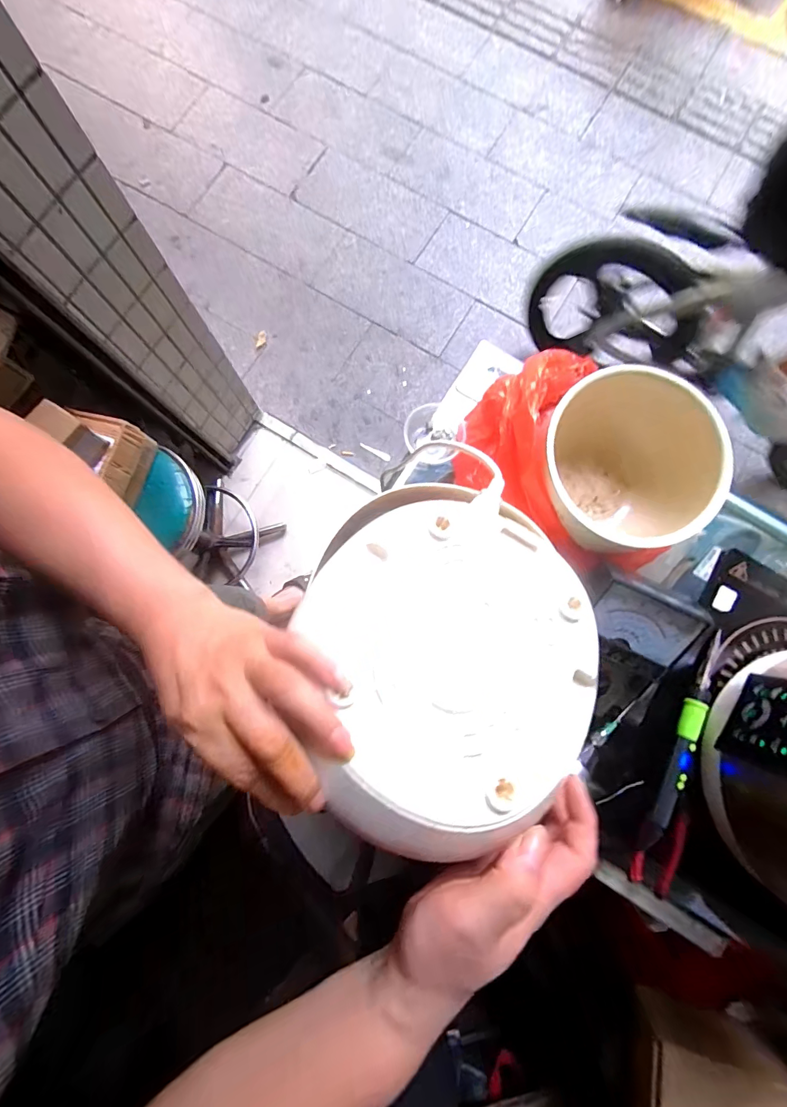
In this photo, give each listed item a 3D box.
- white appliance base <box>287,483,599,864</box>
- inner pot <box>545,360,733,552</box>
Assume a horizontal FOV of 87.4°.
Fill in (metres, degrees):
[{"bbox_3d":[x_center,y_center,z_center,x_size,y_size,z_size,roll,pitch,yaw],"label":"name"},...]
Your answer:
[{"bbox_3d":[0.032,0.072,0.300,0.208,0.054,0.230,34,66,6],"label":"white appliance base"},{"bbox_3d":[0.256,-0.091,0.491,0.175,0.135,0.185,0,83,-1],"label":"inner pot"}]

